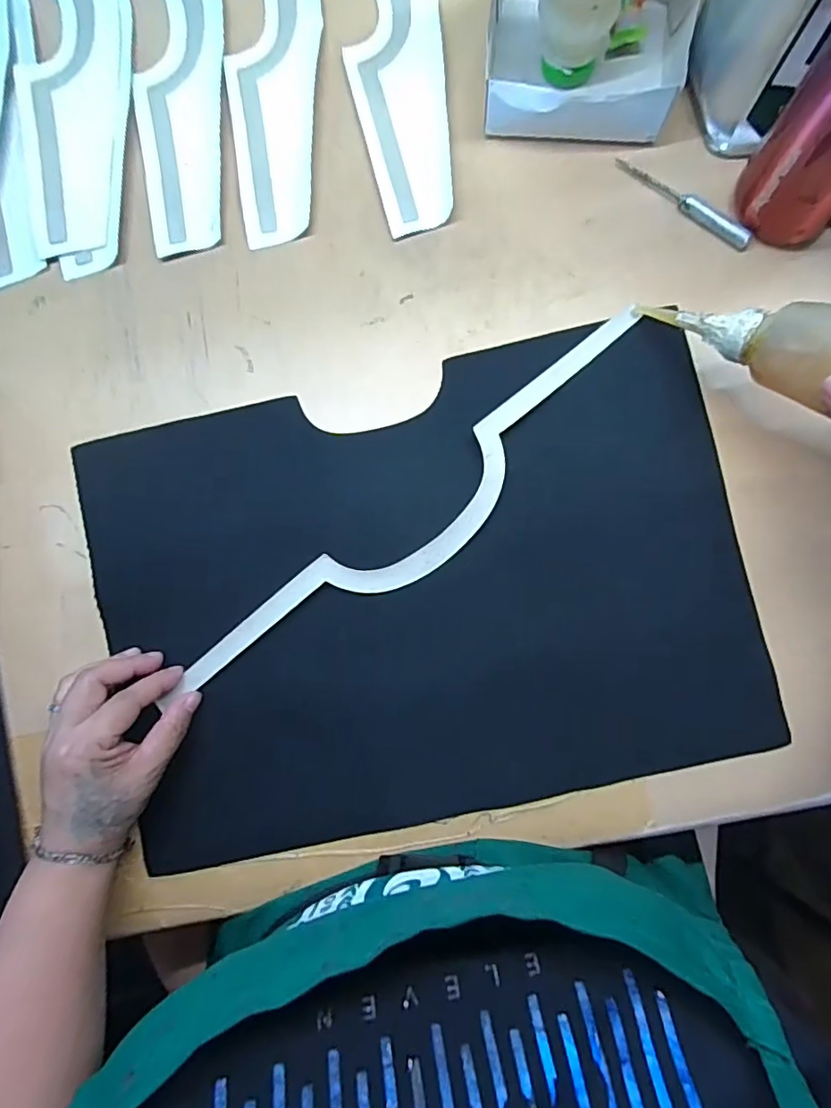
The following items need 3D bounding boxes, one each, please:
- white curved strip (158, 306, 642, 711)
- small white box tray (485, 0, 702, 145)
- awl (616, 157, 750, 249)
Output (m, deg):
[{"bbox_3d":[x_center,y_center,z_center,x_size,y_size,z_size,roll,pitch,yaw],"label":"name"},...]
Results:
[{"bbox_3d":[0.009,-0.023,0.363,0.388,0.011,0.058,-39,86,-2],"label":"white curved strip"},{"bbox_3d":[0.131,-0.380,0.392,0.151,0.038,0.148,5,82,4],"label":"small white box tray"},{"bbox_3d":[0.195,-0.258,0.385,0.113,0.010,0.012,40,86,8],"label":"awl"}]

